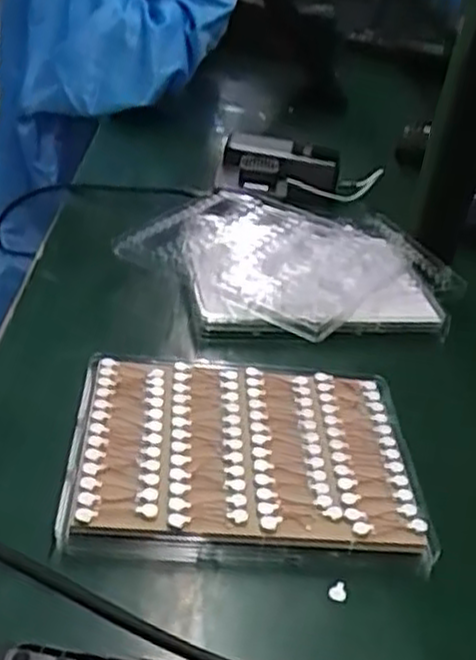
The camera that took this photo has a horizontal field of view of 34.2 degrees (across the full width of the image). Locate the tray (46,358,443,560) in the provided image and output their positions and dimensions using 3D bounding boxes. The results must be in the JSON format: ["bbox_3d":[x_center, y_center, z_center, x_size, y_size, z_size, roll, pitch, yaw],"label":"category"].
[{"bbox_3d":[0.002,0.079,0.493,0.212,0.023,0.159,3,33,-5],"label":"tray"}]

